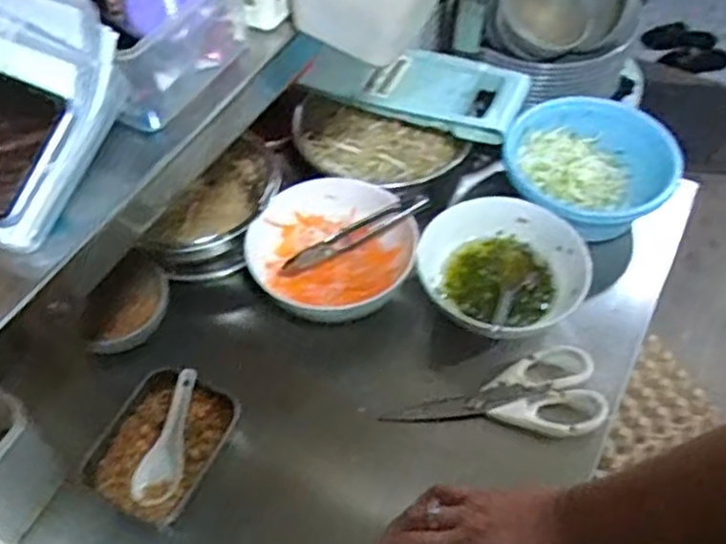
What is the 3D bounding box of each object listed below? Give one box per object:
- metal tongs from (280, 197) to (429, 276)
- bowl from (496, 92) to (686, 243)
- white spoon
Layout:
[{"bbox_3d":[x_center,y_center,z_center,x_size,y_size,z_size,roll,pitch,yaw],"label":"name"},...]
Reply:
[{"bbox_3d":[-0.011,-0.039,0.773,0.167,0.029,0.027,-28,56,2],"label":"metal tongs"},{"bbox_3d":[0.259,-0.125,0.853,0.185,0.064,0.184,0,53,1],"label":"bowl"},{"bbox_3d":[-0.184,0.152,0.675,0.038,0.030,0.122,5,53,5],"label":"white spoon"}]

